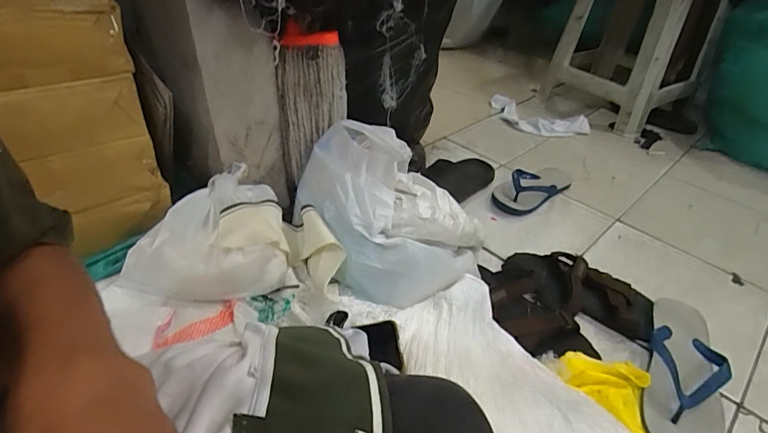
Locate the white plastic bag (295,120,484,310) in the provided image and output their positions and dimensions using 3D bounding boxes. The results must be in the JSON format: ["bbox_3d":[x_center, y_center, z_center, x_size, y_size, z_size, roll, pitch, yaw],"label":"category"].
[{"bbox_3d":[-0.001,-0.007,0.660,0.201,0.160,0.285,-25,46,-32],"label":"white plastic bag"}]

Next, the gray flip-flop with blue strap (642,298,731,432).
[{"bbox_3d":[0.432,0.223,0.614,0.100,0.045,0.258,18,40,18],"label":"gray flip-flop with blue strap"}]

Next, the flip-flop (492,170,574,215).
[{"bbox_3d":[0.347,-0.072,0.984,0.233,0.041,0.102,-23,45,-31],"label":"flip-flop"}]

